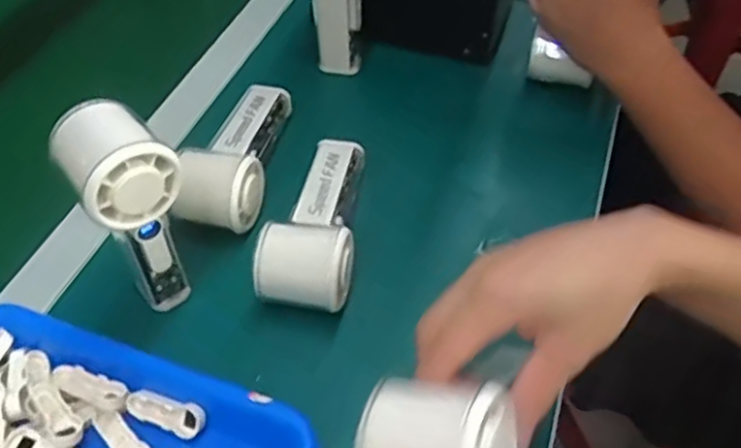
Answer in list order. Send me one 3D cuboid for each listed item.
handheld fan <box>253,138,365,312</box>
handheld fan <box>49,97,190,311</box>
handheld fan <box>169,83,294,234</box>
[{"bbox_3d":[-0.035,-0.005,0.508,0.063,0.065,0.148,10,50,6],"label":"handheld fan"},{"bbox_3d":[-0.150,-0.005,0.441,0.057,0.146,0.061,-33,58,-26],"label":"handheld fan"},{"bbox_3d":[-0.108,-0.058,0.555,0.068,0.054,0.151,6,50,3],"label":"handheld fan"}]

